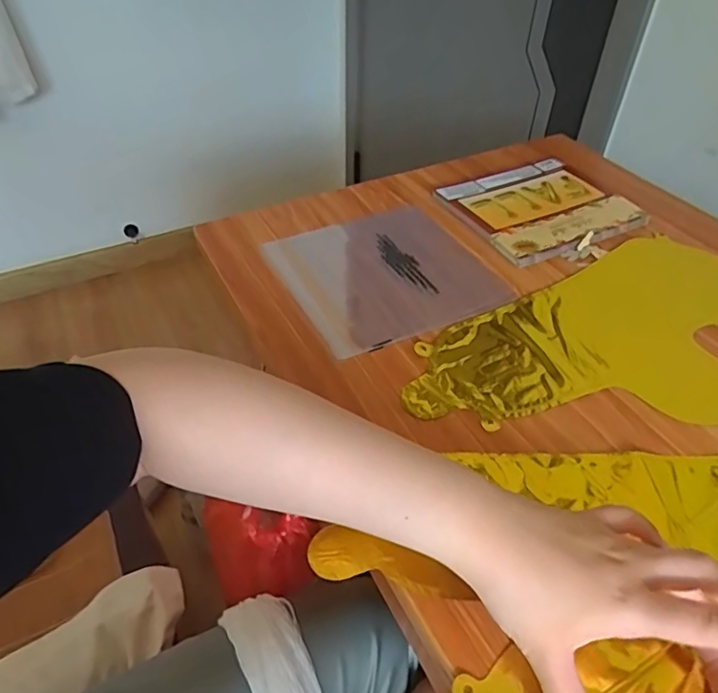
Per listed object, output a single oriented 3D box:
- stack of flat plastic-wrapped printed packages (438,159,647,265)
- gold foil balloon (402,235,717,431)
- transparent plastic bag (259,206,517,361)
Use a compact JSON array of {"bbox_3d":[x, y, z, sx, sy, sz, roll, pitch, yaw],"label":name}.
[{"bbox_3d":[0.212,-0.165,0.653,0.192,0.013,0.165,-19,48,-19],"label":"stack of flat plastic-wrapped printed packages"},{"bbox_3d":[0.240,-0.009,0.499,0.407,0.008,0.192,-20,48,-20],"label":"gold foil balloon"},{"bbox_3d":[0.023,-0.077,0.575,0.184,0.009,0.192,-25,55,-17],"label":"transparent plastic bag"}]

